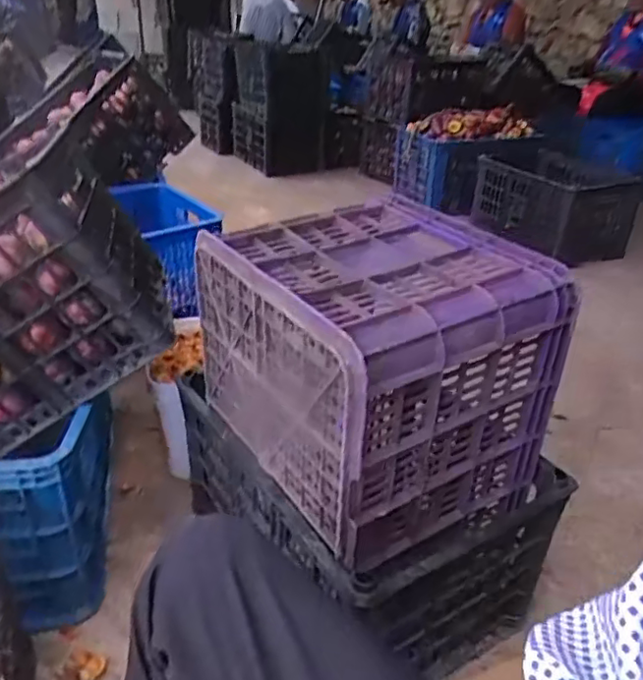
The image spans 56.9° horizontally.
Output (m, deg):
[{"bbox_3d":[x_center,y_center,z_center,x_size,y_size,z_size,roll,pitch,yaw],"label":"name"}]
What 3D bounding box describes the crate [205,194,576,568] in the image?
[{"bbox_3d":[0.064,0.025,0.763,0.319,0.291,0.342,-16,35,-30],"label":"crate"}]

